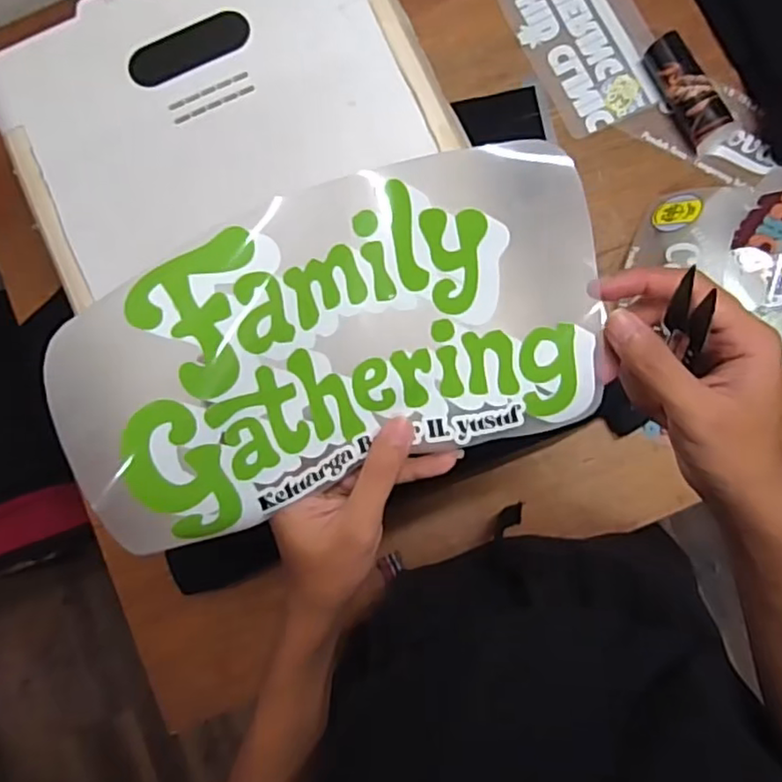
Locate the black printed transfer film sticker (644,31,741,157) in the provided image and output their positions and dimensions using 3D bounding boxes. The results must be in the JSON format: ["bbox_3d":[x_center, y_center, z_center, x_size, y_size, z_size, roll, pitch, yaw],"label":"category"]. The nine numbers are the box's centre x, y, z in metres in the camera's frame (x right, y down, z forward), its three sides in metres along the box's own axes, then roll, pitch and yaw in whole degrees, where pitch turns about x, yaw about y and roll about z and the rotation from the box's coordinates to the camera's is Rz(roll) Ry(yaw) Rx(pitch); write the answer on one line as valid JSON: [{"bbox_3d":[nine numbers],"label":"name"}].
[{"bbox_3d":[0.352,-0.352,0.731,0.053,0.046,0.139,-31,84,-2],"label":"black printed transfer film sticker"}]

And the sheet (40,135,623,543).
[{"bbox_3d":[-0.021,-0.018,0.300,0.253,0.033,0.147,-17,110,-9],"label":"sheet"}]

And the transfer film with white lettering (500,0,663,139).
[{"bbox_3d":[0.226,-0.459,0.770,0.136,0.009,0.283,-23,83,2],"label":"transfer film with white lettering"}]

